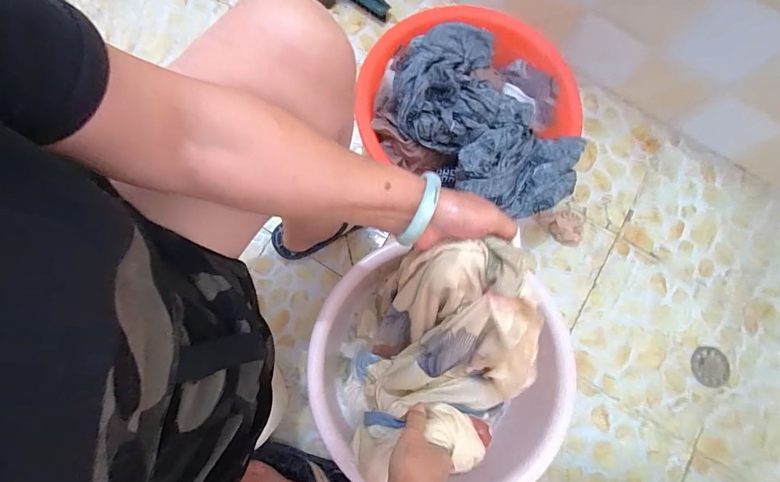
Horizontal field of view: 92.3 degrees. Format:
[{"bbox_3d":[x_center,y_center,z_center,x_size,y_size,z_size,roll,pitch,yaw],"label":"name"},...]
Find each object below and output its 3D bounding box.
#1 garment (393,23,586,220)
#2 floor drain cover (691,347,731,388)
[{"bbox_3d":[0.163,-0.224,0.643,0.289,0.109,0.387,-36,83,-9],"label":"garment"},{"bbox_3d":[0.627,0.247,0.732,0.075,0.004,0.072,-3,77,-2],"label":"floor drain cover"}]

